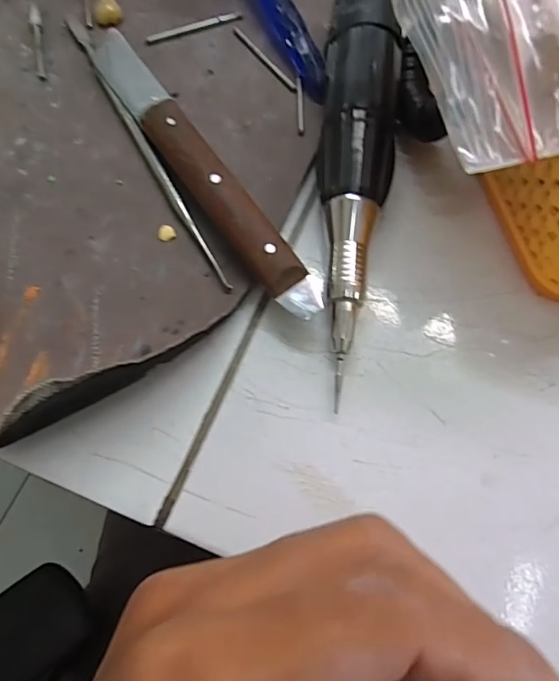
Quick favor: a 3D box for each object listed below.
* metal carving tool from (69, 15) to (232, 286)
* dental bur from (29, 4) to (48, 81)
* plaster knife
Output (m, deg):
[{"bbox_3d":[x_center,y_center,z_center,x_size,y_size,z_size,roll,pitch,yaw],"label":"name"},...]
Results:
[{"bbox_3d":[-0.054,-0.078,0.184,0.005,0.006,0.148,-28,71,-11],"label":"metal carving tool"},{"bbox_3d":[-0.104,-0.129,0.205,0.005,0.004,0.045,-13,71,-4],"label":"dental bur"},{"bbox_3d":[-0.032,-0.065,0.175,0.016,0.016,0.148,-32,72,-12],"label":"plaster knife"}]

